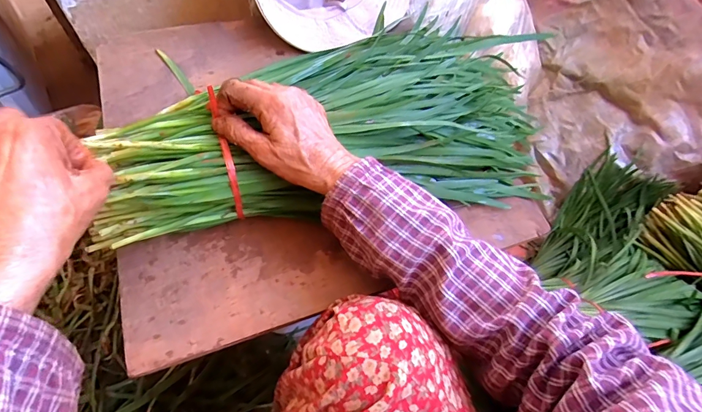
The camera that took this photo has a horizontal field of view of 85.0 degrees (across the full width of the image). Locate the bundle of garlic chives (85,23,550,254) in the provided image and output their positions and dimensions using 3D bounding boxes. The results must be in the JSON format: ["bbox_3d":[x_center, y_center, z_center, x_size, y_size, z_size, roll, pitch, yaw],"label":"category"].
[{"bbox_3d":[-0.003,-0.101,0.425,0.512,0.079,0.295,-18,62,-25],"label":"bundle of garlic chives"}]

